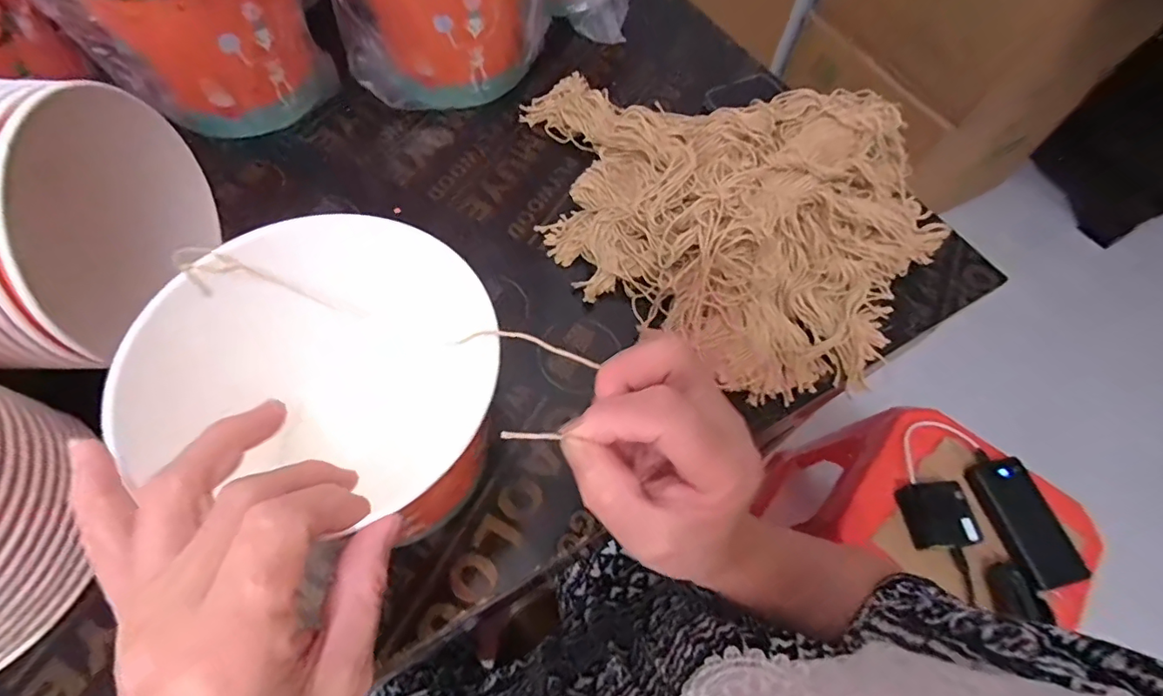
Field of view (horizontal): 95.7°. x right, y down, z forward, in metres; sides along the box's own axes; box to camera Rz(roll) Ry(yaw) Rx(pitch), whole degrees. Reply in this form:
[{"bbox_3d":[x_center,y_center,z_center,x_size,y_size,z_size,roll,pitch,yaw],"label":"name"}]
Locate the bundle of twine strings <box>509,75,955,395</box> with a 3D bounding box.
[{"bbox_3d":[0.109,-0.113,0.425,0.364,0.073,0.272,14,60,6],"label":"bundle of twine strings"}]

